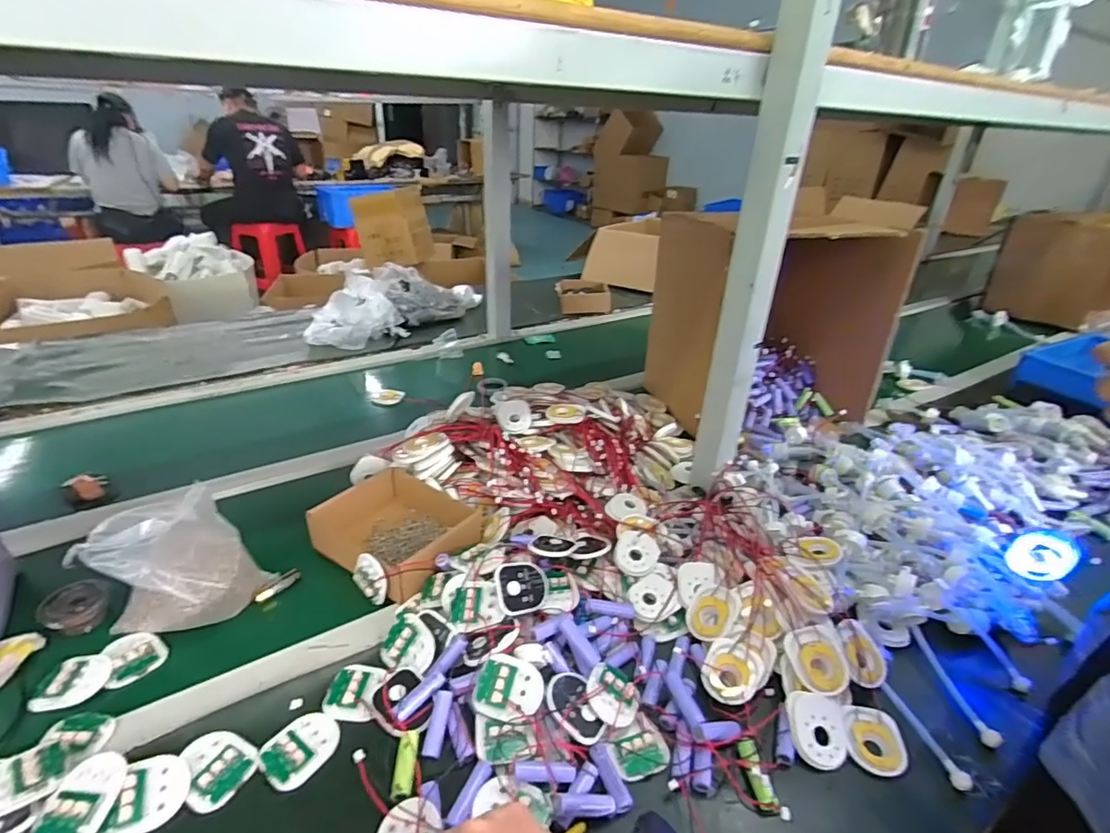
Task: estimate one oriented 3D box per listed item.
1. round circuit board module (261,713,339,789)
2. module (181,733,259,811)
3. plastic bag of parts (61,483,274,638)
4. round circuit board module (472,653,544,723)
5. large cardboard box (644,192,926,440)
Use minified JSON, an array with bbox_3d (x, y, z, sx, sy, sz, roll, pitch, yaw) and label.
[{"bbox_3d":[-0.213,0.276,0.455,0.047,0.008,0.060,20,33,27],"label":"round circuit board module"},{"bbox_3d":[-0.273,0.281,0.438,0.056,0.014,0.049,21,34,29],"label":"module"},{"bbox_3d":[-0.380,0.141,0.542,0.116,0.140,0.096,3,31,0],"label":"plastic bag of parts"},{"bbox_3d":[-0.040,0.235,0.469,0.058,0.009,0.050,12,52,8],"label":"round circuit board module"},{"bbox_3d":[0.353,-0.168,0.923,0.308,0.313,0.253,-3,30,-10],"label":"large cardboard box"}]

